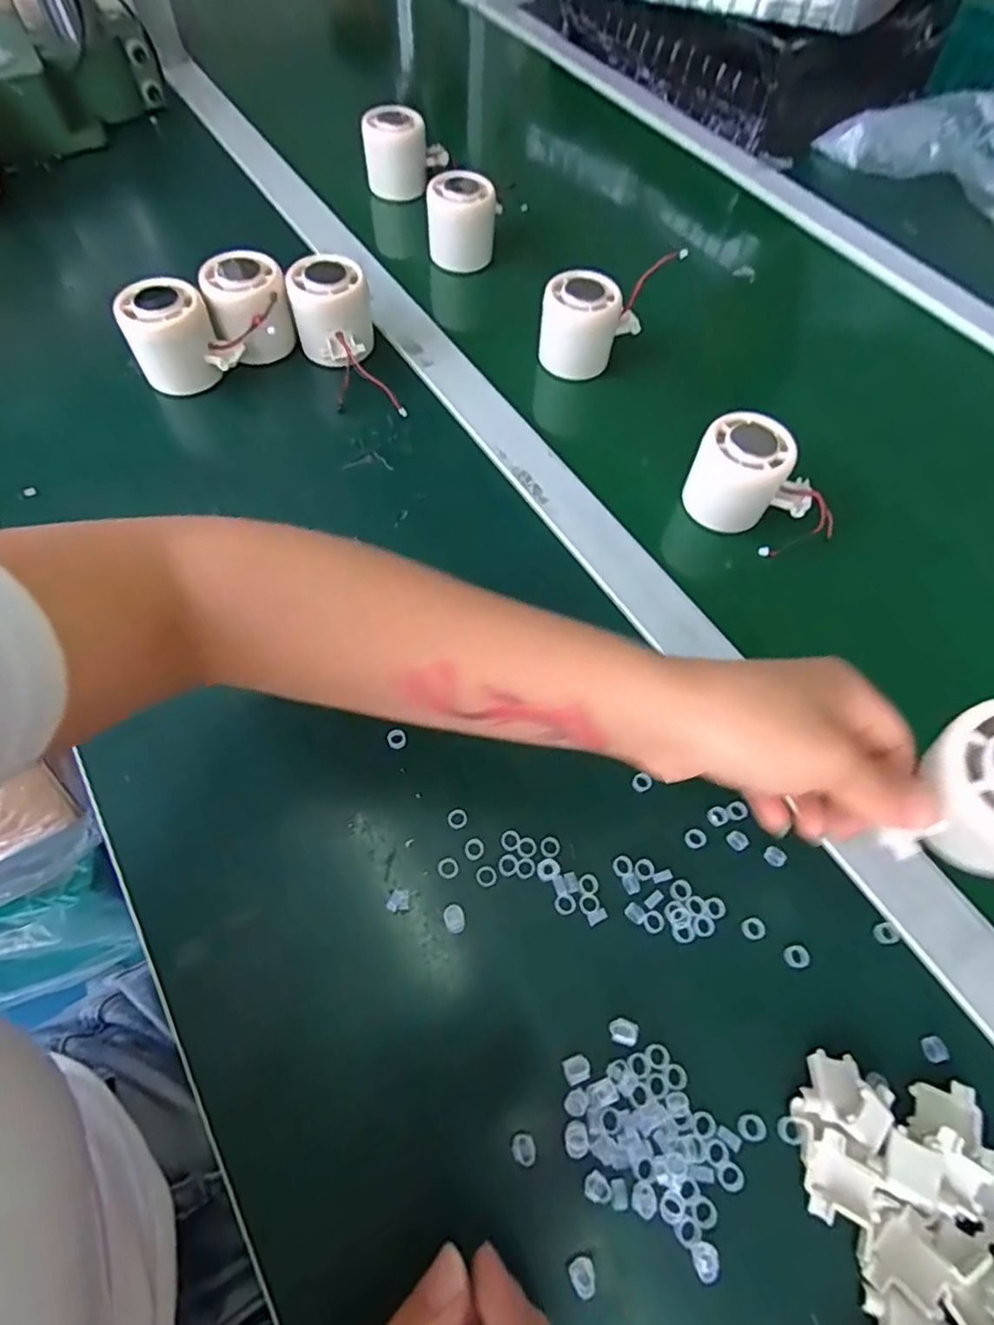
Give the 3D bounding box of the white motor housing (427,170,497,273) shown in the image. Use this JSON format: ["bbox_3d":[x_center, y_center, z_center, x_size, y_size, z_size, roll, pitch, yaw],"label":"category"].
[{"bbox_3d":[-0.028,-0.370,0.530,0.049,0.061,0.049,1,61,-2],"label":"white motor housing"}]

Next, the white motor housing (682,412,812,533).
[{"bbox_3d":[0.163,-0.118,0.403,0.074,0.052,0.049,19,62,8],"label":"white motor housing"}]

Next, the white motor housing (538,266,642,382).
[{"bbox_3d":[0.067,-0.257,0.475,0.068,0.058,0.051,-37,69,-20],"label":"white motor housing"}]

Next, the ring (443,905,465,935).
[{"bbox_3d":[-0.020,0.119,0.291,0.009,0.010,0.012,-13,63,-9],"label":"ring"}]

